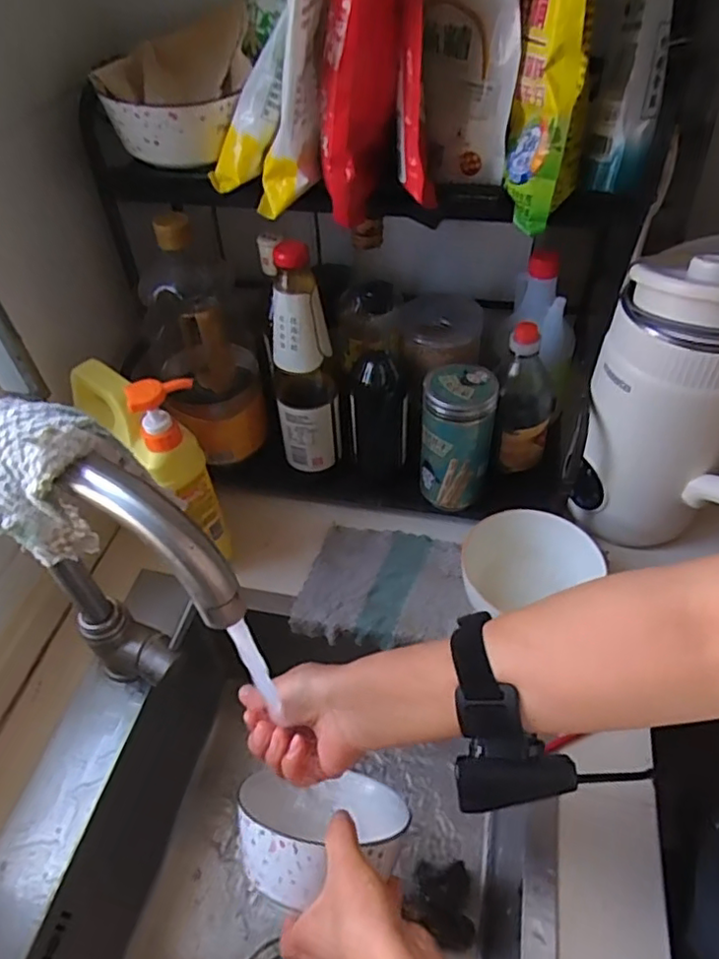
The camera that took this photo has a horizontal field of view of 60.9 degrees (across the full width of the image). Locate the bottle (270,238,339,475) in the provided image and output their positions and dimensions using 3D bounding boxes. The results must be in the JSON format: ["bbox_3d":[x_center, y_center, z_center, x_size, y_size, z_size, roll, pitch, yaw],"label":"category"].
[{"bbox_3d":[-0.058,-0.115,0.620,0.060,0.241,0.055,-10,48,-5],"label":"bottle"}]

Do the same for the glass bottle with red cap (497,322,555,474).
[{"bbox_3d":[0.175,-0.083,0.636,0.055,0.156,0.057,13,50,15],"label":"glass bottle with red cap"}]

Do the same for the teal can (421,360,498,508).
[{"bbox_3d":[0.102,-0.043,0.642,0.070,0.140,0.071,8,49,11],"label":"teal can"}]

